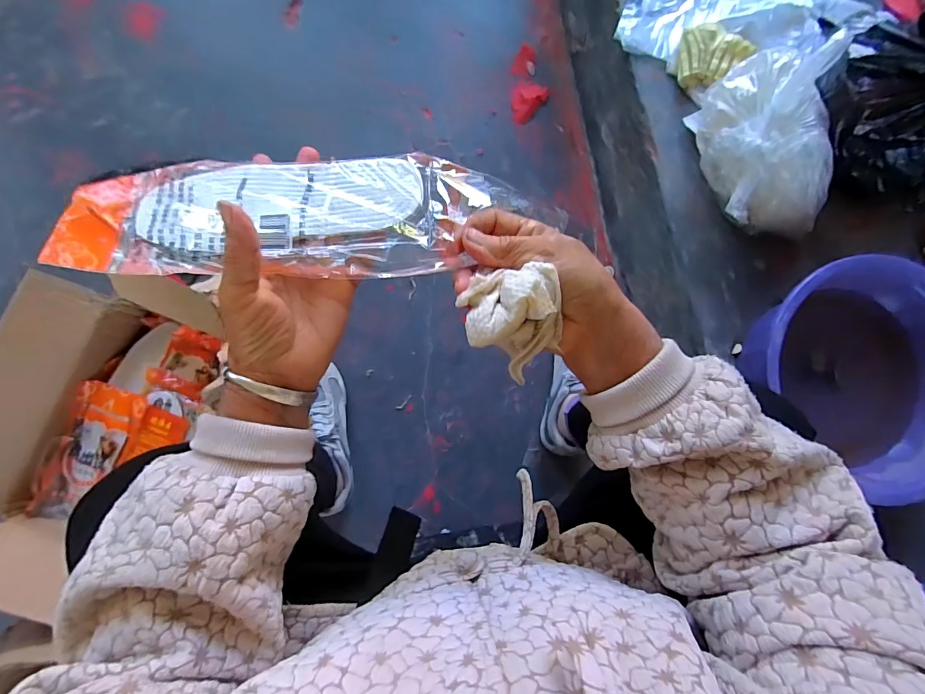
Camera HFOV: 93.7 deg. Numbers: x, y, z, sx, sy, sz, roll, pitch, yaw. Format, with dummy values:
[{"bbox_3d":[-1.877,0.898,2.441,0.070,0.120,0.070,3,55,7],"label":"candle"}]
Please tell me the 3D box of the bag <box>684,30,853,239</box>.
[{"bbox_3d":[0.392,-0.253,0.540,0.148,0.164,0.199,-4,87,-6],"label":"bag"}]

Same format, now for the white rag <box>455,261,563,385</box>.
[{"bbox_3d":[0.031,-0.011,0.265,0.056,0.056,0.061,-18,87,-4],"label":"white rag"}]

